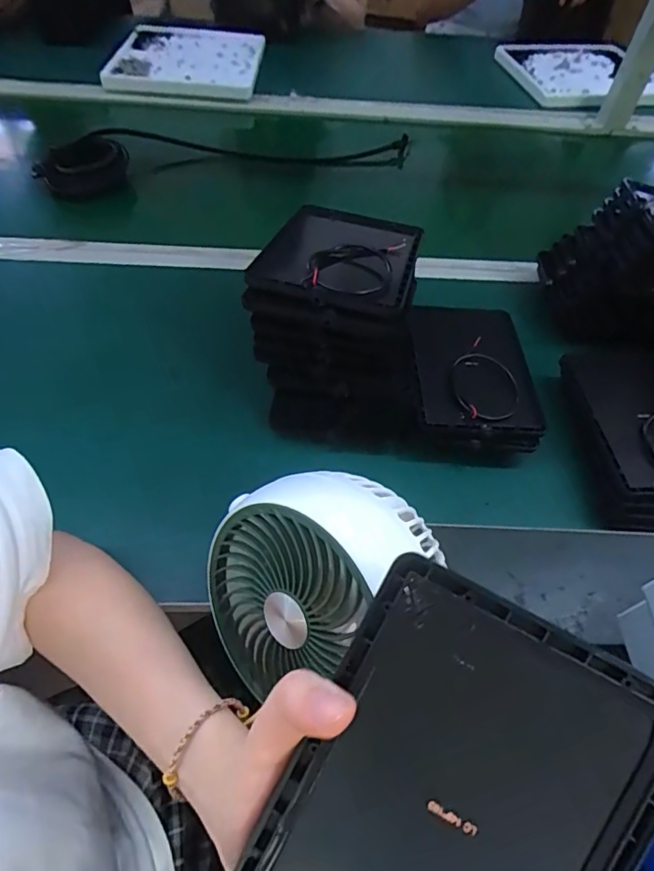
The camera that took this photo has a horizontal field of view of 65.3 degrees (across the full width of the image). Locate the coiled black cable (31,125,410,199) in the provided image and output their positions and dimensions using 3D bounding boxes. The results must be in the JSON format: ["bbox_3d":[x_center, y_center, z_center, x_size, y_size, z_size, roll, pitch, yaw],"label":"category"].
[{"bbox_3d":[-0.140,-0.420,0.758,0.538,0.059,0.134,-16,56,-15],"label":"coiled black cable"}]

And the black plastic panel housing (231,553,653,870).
[{"bbox_3d":[0.044,0.139,0.184,0.114,0.010,0.159,28,92,8],"label":"black plastic panel housing"}]

